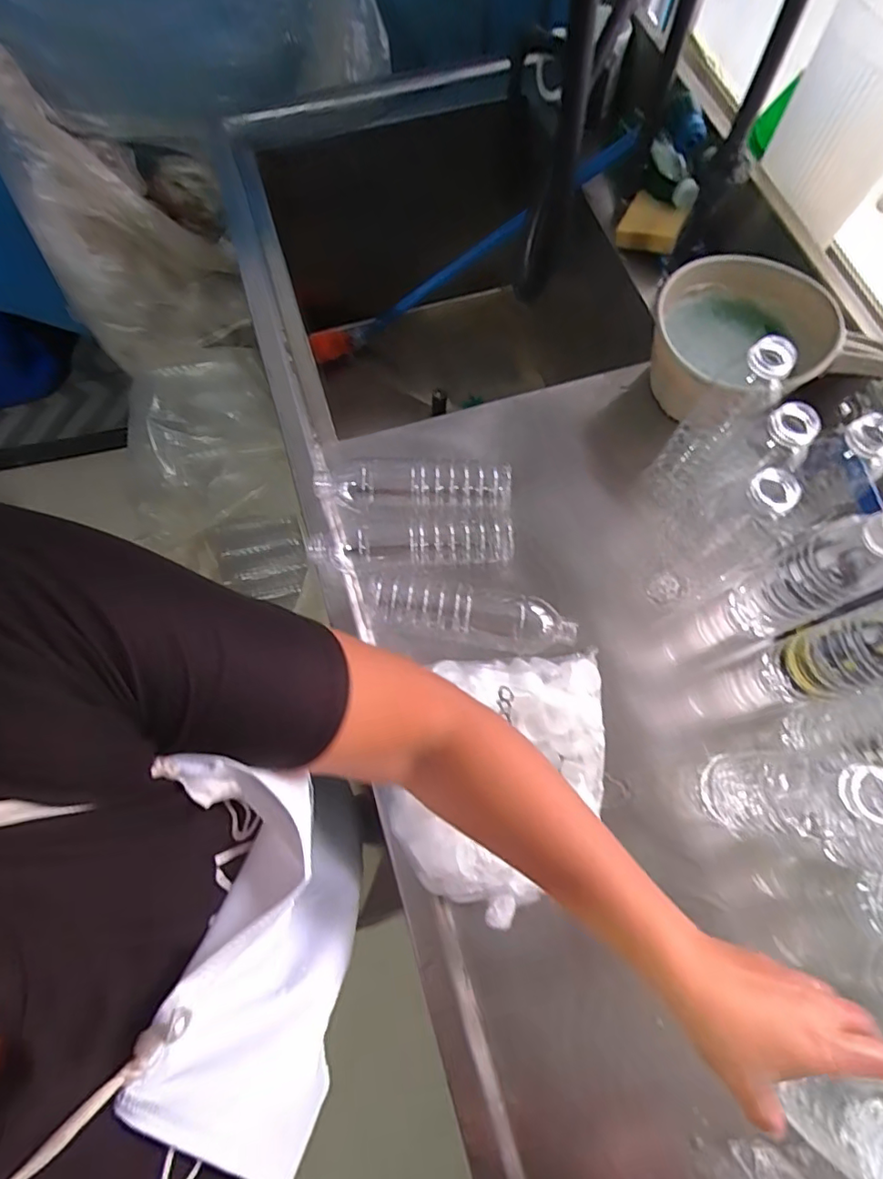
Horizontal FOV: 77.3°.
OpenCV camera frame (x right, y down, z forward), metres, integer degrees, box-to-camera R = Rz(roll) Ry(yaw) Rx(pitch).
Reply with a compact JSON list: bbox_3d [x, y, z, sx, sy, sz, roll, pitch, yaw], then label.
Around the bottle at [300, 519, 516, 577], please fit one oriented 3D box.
[{"bbox_3d":[-0.031,-0.042,0.580,0.210,0.062,0.060,-4,71,-2],"label":"bottle"}]

